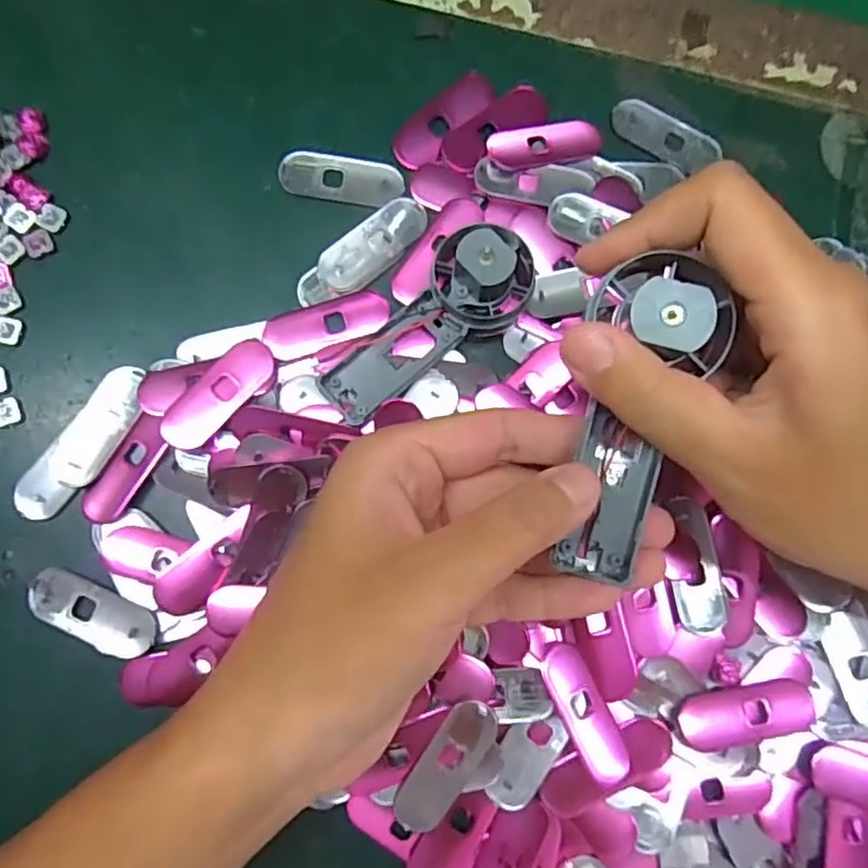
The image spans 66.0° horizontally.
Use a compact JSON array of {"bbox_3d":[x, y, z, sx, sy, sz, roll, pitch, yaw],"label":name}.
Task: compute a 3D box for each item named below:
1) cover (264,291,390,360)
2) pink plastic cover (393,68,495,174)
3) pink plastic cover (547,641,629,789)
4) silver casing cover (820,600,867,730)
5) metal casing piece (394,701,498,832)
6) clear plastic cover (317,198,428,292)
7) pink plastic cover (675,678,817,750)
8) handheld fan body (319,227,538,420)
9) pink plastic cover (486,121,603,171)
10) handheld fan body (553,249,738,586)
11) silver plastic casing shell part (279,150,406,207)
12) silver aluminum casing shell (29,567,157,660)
[{"bbox_3d":[-0.042,-0.044,0.261,0.048,0.004,0.019,-18,83,-5],"label":"cover"},{"bbox_3d":[0.004,-0.131,0.277,0.020,0.004,0.052,42,82,4],"label":"pink plastic cover"},{"bbox_3d":[0.054,0.099,0.237,0.016,0.012,0.050,-24,83,-6],"label":"pink plastic cover"},{"bbox_3d":[0.157,0.086,0.246,0.015,0.013,0.043,-13,82,-4],"label":"silver casing cover"},{"bbox_3d":[0.004,0.117,0.237,0.019,0.009,0.049,33,82,3],"label":"metal casing piece"},{"bbox_3d":[-0.025,-0.077,0.267,0.049,0.004,0.021,-39,85,-7],"label":"clear plastic cover"},{"bbox_3d":[0.111,0.100,0.241,0.048,0.008,0.017,-10,82,-4],"label":"pink plastic cover"},{"bbox_3d":[-0.002,-0.039,0.248,0.087,0.021,0.035,-39,85,8],"label":"handheld fan body"},{"bbox_3d":[0.046,-0.120,0.275,0.047,0.004,0.018,-10,82,-4],"label":"pink plastic cover"},{"bbox_3d":[0.056,-0.002,0.183,0.034,0.020,0.088,5,117,-2],"label":"handheld fan body"},{"bbox_3d":[-0.037,-0.104,0.271,0.050,0.004,0.019,9,81,-1],"label":"silver plastic casing shell part"},{"bbox_3d":[-0.124,0.065,0.243,0.049,0.007,0.019,24,81,1],"label":"silver aluminum casing shell"}]

